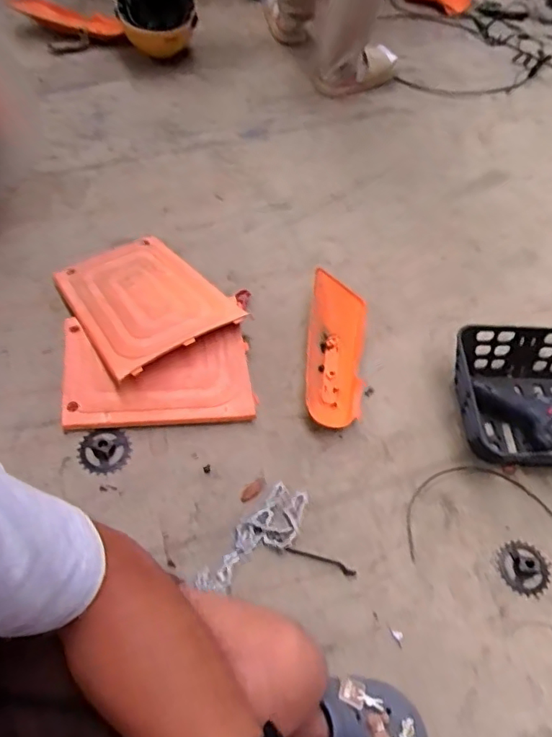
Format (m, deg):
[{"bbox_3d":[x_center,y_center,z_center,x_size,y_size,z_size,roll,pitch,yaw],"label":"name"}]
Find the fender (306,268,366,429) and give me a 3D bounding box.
[{"bbox_3d":[0.118,-0.040,1.085,0.109,0.050,0.332,6,58,0],"label":"fender"}]

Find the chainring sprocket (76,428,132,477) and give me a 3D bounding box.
[{"bbox_3d":[-0.291,0.142,0.947,0.085,0.009,0.083,2,58,-3],"label":"chainring sprocket"}]

